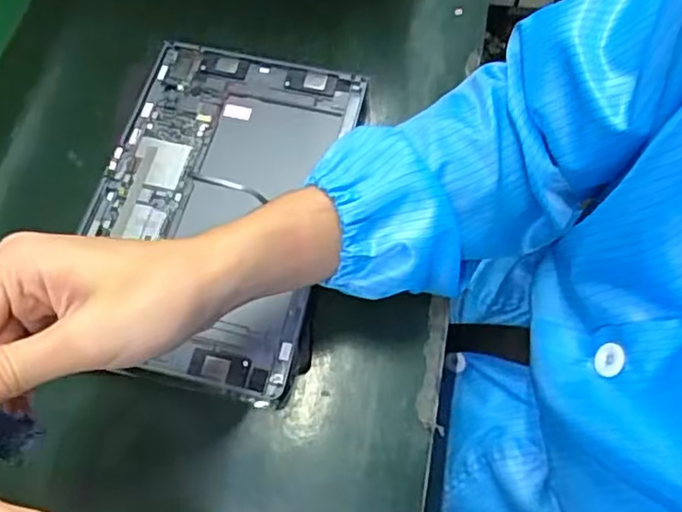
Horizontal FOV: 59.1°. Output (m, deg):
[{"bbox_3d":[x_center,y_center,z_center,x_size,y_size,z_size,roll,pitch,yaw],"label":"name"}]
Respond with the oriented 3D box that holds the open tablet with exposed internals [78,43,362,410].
[{"bbox_3d":[-0.091,-0.036,0.438,0.166,0.022,0.257,11,67,8],"label":"open tablet with exposed internals"}]

